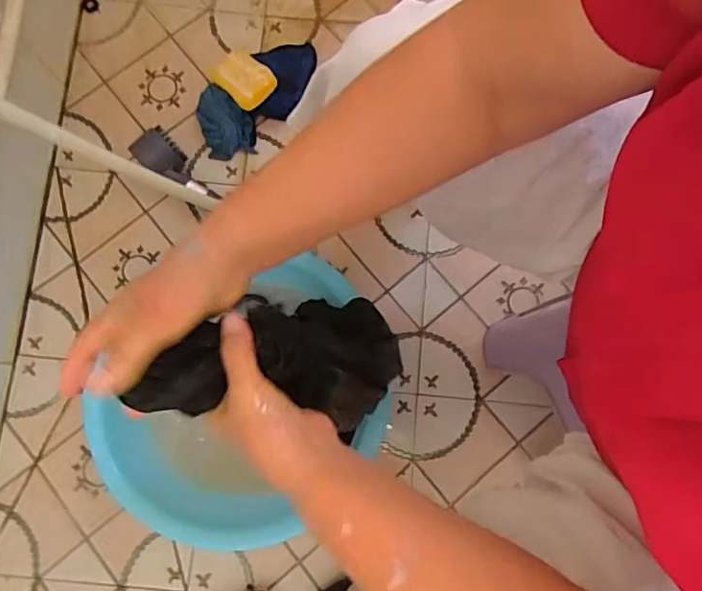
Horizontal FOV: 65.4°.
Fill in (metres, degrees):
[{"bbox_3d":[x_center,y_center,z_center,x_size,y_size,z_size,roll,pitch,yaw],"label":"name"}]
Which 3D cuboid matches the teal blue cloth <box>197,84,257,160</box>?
[{"bbox_3d":[-0.195,-0.269,0.853,0.081,0.059,0.107,-18,79,-4],"label":"teal blue cloth"}]

